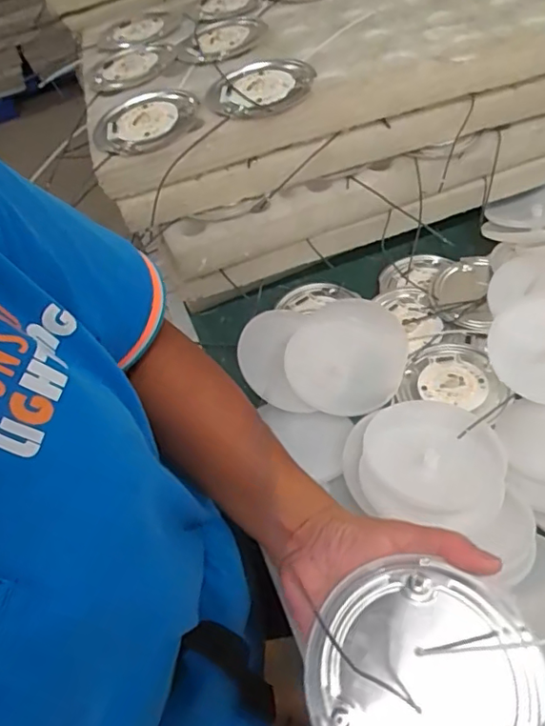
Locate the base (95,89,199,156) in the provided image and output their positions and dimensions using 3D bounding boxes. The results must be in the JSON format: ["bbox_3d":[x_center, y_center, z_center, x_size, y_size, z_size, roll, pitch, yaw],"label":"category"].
[{"bbox_3d":[-0.126,-0.238,0.535,0.099,0.017,0.100,-1,60,1],"label":"base"}]

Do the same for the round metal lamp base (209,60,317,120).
[{"bbox_3d":[-0.012,-0.264,0.526,0.099,0.021,0.092,-1,60,1],"label":"round metal lamp base"}]

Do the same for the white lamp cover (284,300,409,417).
[{"bbox_3d":[0.072,-0.007,0.538,0.111,0.011,0.128,14,61,10],"label":"white lamp cover"}]

